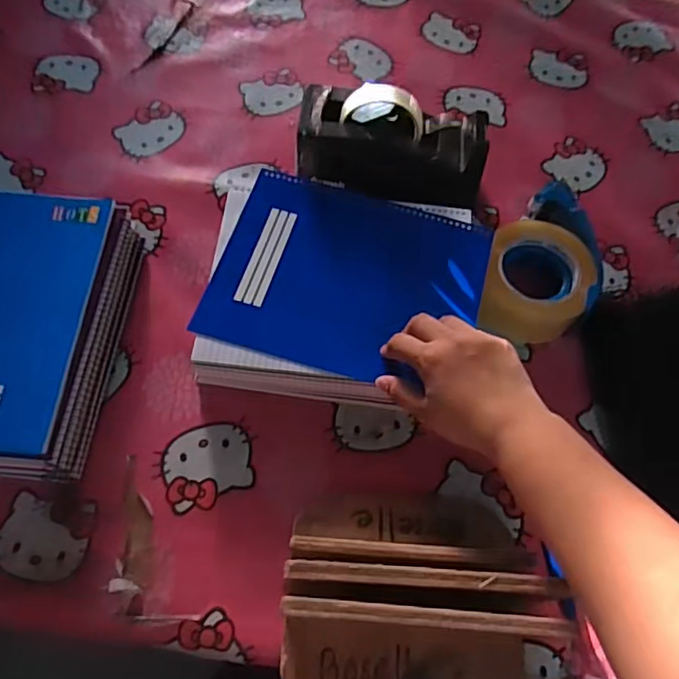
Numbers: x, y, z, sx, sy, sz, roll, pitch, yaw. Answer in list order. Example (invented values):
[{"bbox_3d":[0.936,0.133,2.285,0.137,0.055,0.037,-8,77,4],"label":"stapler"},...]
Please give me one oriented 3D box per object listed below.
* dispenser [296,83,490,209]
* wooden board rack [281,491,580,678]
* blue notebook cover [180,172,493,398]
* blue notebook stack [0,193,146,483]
[{"bbox_3d":[0.058,-0.198,0.609,0.195,0.106,0.081,12,65,3],"label":"dispenser"},{"bbox_3d":[0.054,0.189,0.412,0.180,0.128,0.171,3,65,-1],"label":"wooden board rack"},{"bbox_3d":[0.010,-0.060,0.541,0.239,0.014,0.194,16,65,5],"label":"blue notebook cover"},{"bbox_3d":[-0.312,-0.012,0.507,0.208,0.069,0.253,5,65,0],"label":"blue notebook stack"}]

